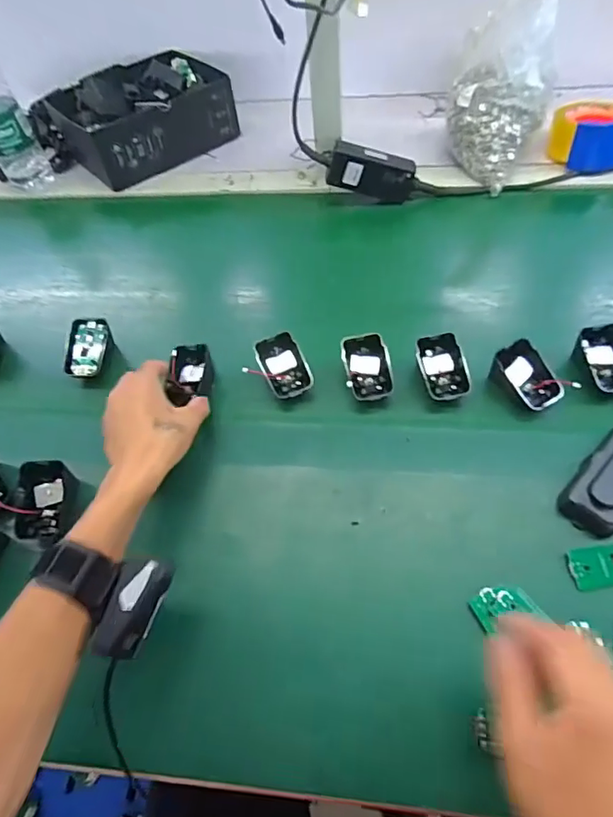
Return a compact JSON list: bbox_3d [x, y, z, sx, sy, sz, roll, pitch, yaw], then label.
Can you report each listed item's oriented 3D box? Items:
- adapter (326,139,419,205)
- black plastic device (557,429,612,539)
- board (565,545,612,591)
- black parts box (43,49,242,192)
[{"bbox_3d":[0.090,-0.317,0.667,0.117,0.051,0.032,12,55,-7],"label":"adapter"},{"bbox_3d":[0.267,0.062,0.431,0.100,0.029,0.051,-38,61,-18],"label":"black plastic device"},{"bbox_3d":[0.247,0.126,0.401,0.064,0.006,0.031,-10,56,-1],"label":"board"},{"bbox_3d":[-0.253,-0.469,0.794,0.253,0.092,0.181,-35,60,-16],"label":"black parts box"}]

